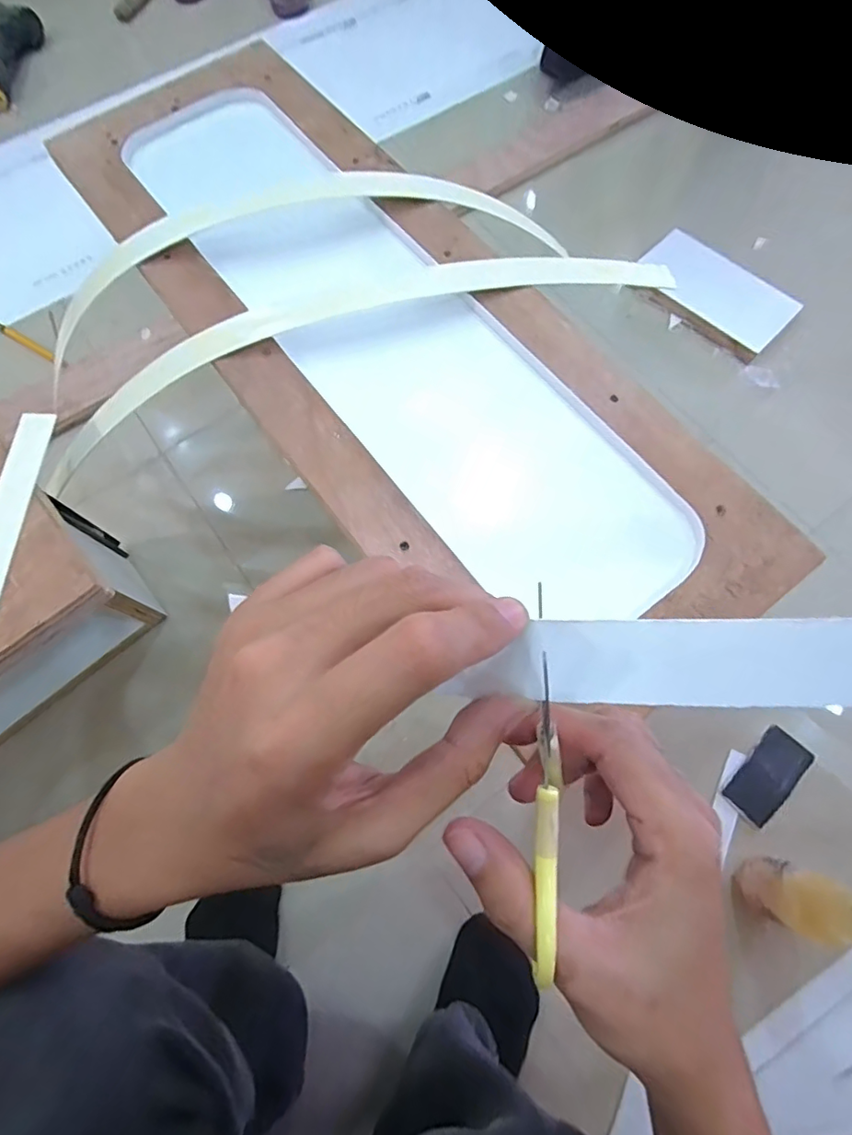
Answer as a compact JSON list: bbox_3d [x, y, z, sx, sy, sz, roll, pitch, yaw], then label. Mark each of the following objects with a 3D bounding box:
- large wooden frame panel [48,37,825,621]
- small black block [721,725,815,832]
[{"bbox_3d":[-0.037,-0.191,0.432,0.243,0.034,0.684,-36,75,-11],"label":"large wooden frame panel"},{"bbox_3d":[0.367,0.223,0.571,0.107,0.010,0.050,-43,75,-11],"label":"small black block"}]

